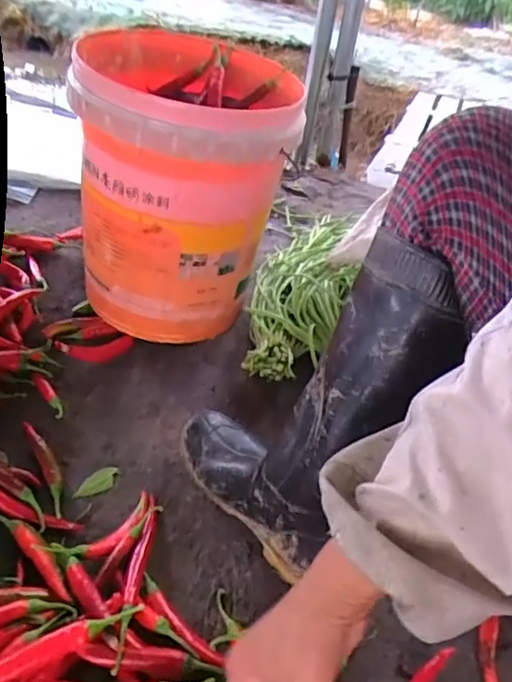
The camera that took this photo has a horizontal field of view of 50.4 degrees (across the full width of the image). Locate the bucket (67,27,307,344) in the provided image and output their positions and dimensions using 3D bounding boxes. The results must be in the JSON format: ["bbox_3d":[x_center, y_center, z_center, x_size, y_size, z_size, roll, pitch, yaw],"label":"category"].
[{"bbox_3d":[-0.102,-0.219,0.812,0.276,0.356,0.303,4,40,-4],"label":"bucket"}]

